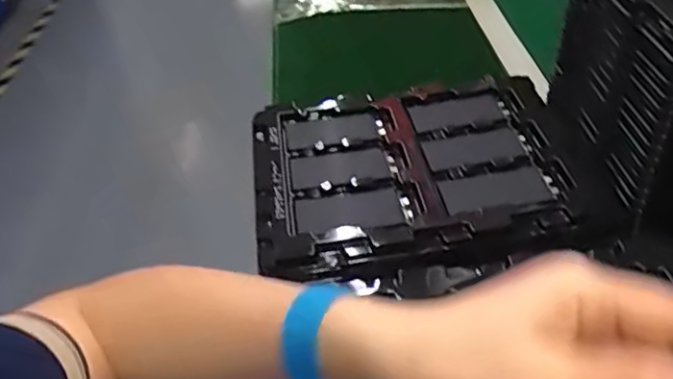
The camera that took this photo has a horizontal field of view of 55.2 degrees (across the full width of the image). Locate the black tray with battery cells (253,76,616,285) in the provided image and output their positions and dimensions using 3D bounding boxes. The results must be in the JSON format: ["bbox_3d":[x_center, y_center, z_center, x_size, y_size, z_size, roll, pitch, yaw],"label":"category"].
[{"bbox_3d":[0.068,-0.017,0.556,0.268,0.027,0.226,-9,39,-3],"label":"black tray with battery cells"}]

